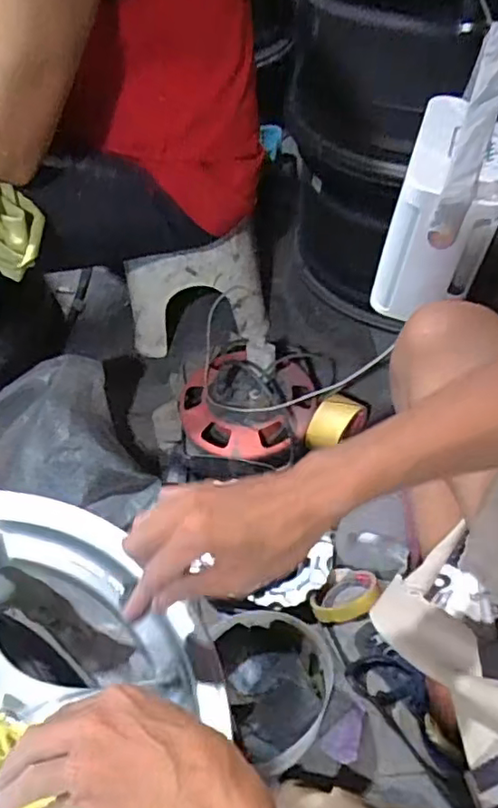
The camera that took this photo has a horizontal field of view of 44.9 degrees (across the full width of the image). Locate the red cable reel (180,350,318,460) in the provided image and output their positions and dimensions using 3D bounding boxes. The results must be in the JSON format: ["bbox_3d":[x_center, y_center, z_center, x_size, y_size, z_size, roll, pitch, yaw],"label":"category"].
[{"bbox_3d":[-0.007,-0.011,0.915,0.207,0.109,0.187,12,53,15],"label":"red cable reel"}]

